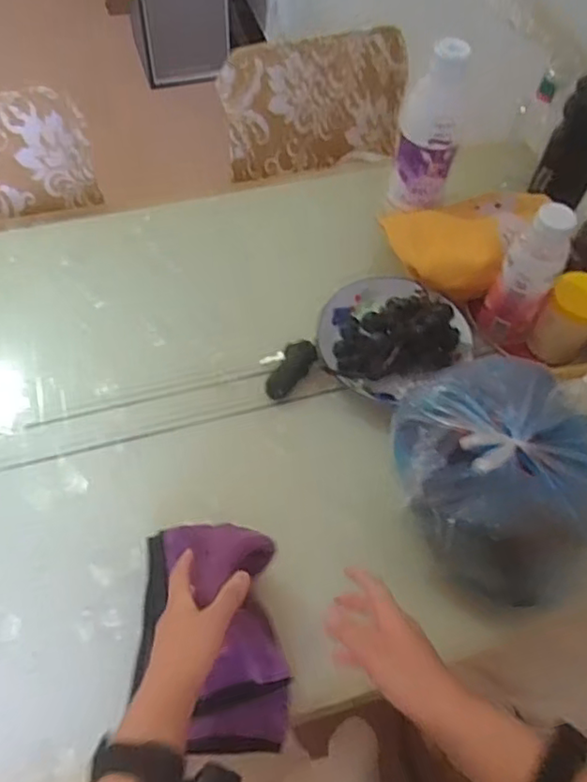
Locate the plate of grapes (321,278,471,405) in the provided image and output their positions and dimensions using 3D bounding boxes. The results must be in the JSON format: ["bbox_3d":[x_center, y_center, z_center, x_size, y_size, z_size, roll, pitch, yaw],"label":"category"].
[{"bbox_3d":[0.126,-0.071,0.768,0.185,0.067,0.164,22,59,10],"label":"plate of grapes"}]

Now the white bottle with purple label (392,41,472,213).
[{"bbox_3d":[0.173,-0.330,0.805,0.080,0.217,0.063,9,58,1],"label":"white bottle with purple label"}]

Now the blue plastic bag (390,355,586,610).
[{"bbox_3d":[0.204,0.081,0.606,0.185,0.174,0.230,-33,66,-22],"label":"blue plastic bag"}]

